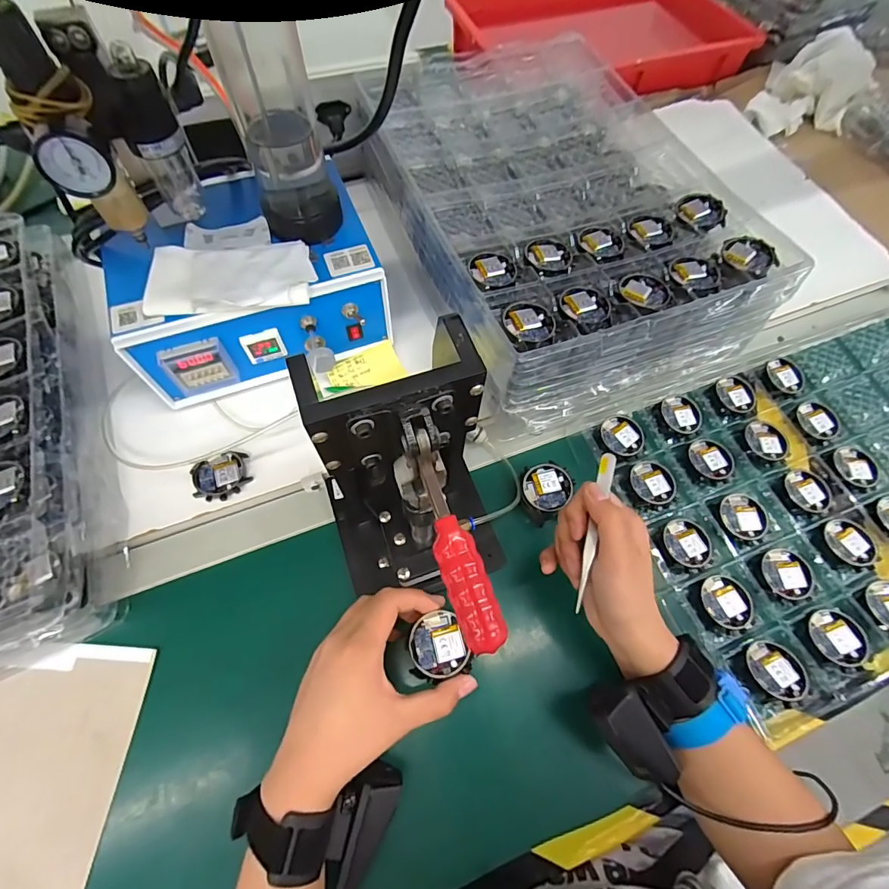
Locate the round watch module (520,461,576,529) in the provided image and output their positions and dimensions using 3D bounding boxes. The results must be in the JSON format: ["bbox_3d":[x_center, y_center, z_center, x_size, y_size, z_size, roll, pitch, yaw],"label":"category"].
[{"bbox_3d":[0.095,0.043,0.414,0.048,0.008,0.055,-12,67,-8],"label":"round watch module"}]

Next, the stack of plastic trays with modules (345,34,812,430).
[{"bbox_3d":[0.114,-0.256,0.508,0.302,0.116,0.439,-20,68,-11],"label":"stack of plastic trays with modules"}]

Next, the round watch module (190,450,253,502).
[{"bbox_3d":[-0.208,0.030,0.424,0.048,0.011,0.043,-20,68,-11],"label":"round watch module"}]

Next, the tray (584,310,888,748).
[{"bbox_3d":[0.382,0.039,0.443,0.432,0.023,0.292,-21,68,-11],"label":"tray"}]

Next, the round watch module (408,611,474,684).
[{"bbox_3d":[-0.004,0.145,0.327,0.041,0.006,0.043,-14,67,-8],"label":"round watch module"}]

